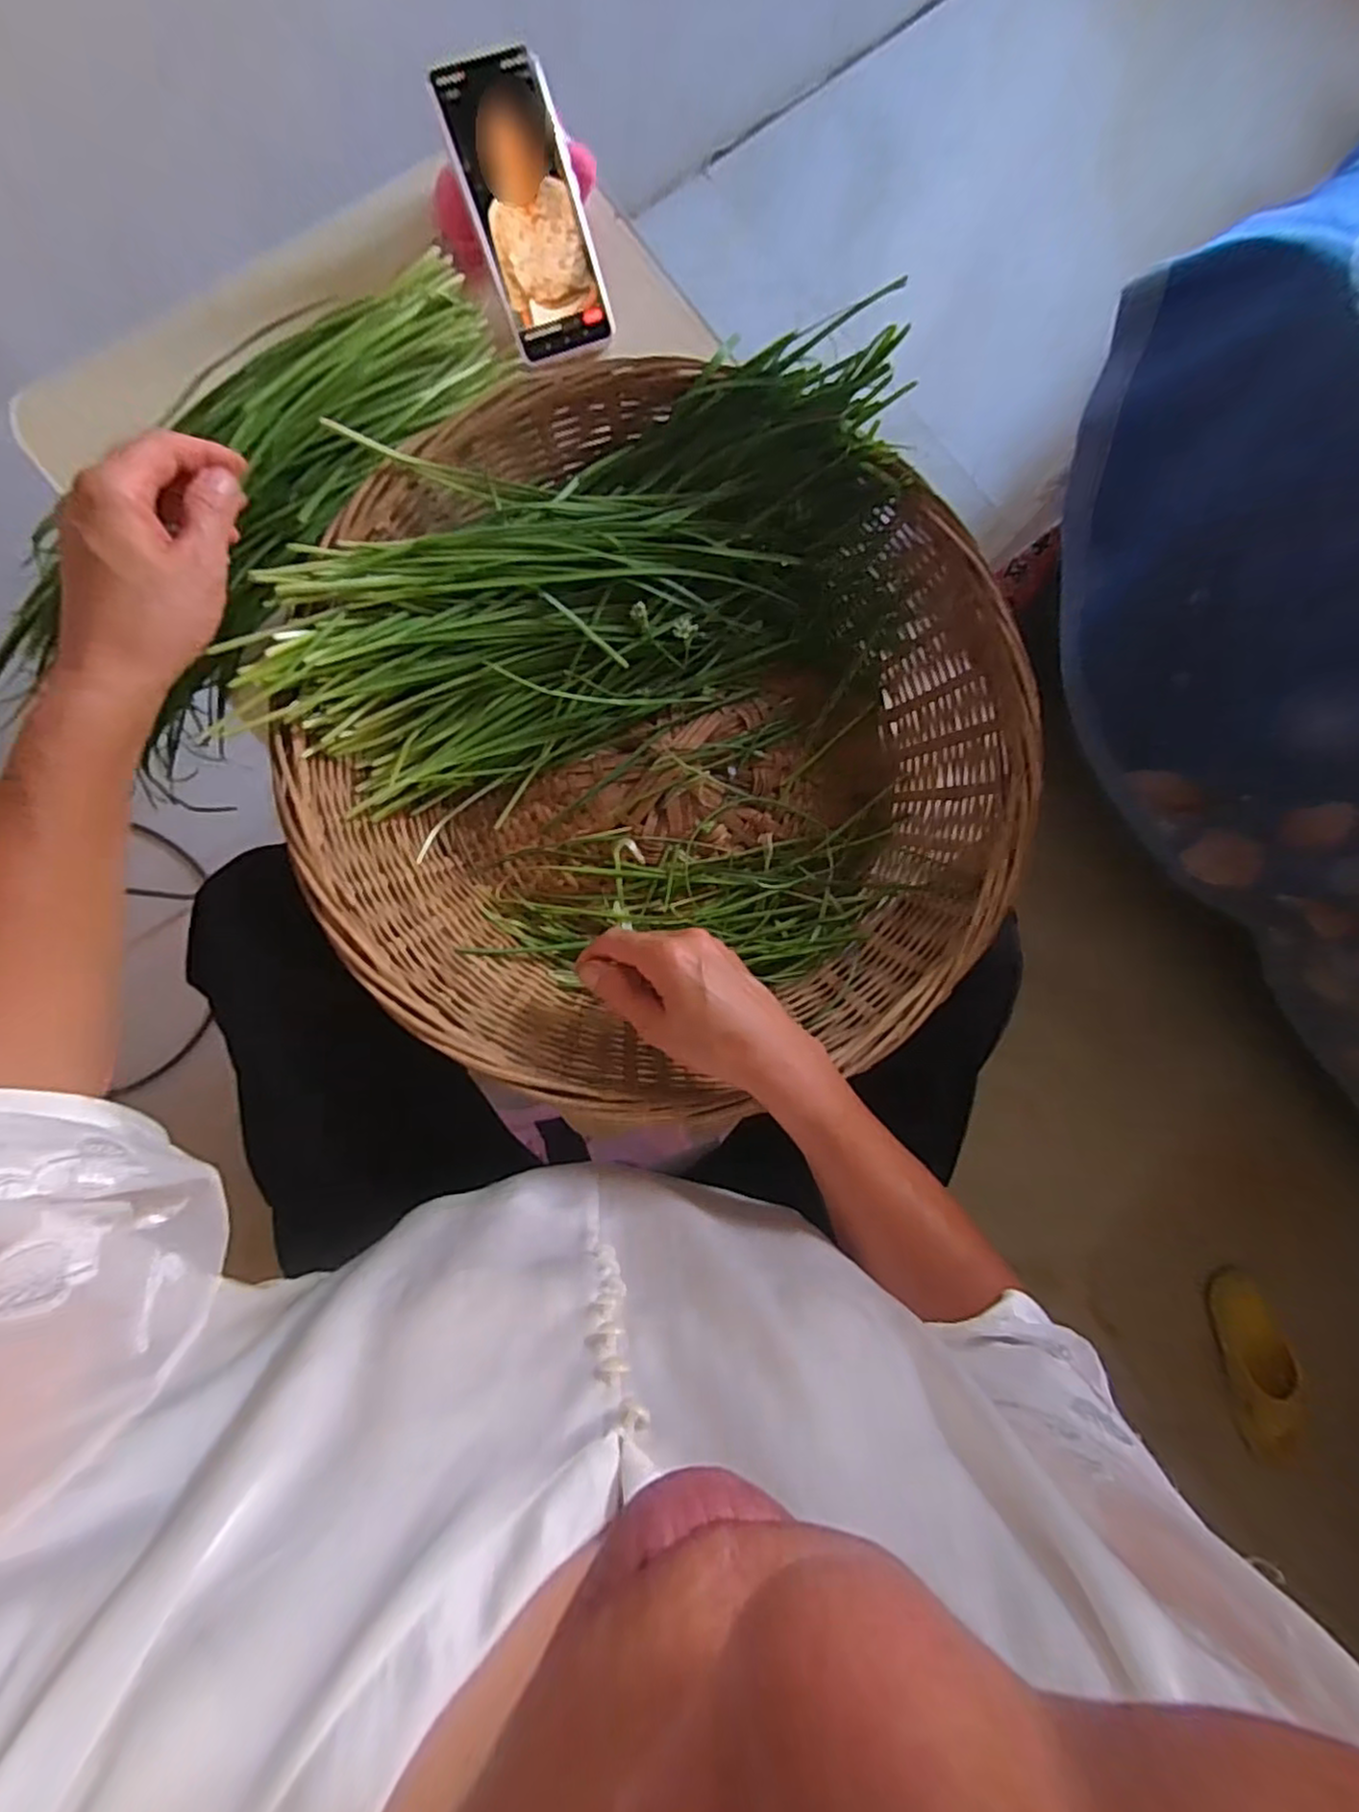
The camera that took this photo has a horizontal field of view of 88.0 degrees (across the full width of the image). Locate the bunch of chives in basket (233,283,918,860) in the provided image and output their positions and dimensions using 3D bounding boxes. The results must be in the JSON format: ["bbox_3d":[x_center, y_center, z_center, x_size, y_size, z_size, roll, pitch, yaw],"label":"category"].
[{"bbox_3d":[-0.055,-0.218,0.479,0.430,0.097,0.225,-25,90,-10],"label":"bunch of chives in basket"}]

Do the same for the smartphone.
[{"bbox_3d":[-0.108,-0.497,0.508,0.077,0.012,0.163,-25,120,-10],"label":"smartphone"}]

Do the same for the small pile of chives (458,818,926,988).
[{"bbox_3d":[0.011,0.001,0.517,0.290,0.026,0.106,-2,87,-5],"label":"small pile of chives"}]

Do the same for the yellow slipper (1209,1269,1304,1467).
[{"bbox_3d":[0.931,0.741,1.121,0.081,0.057,0.275,0,73,-9],"label":"yellow slipper"}]

